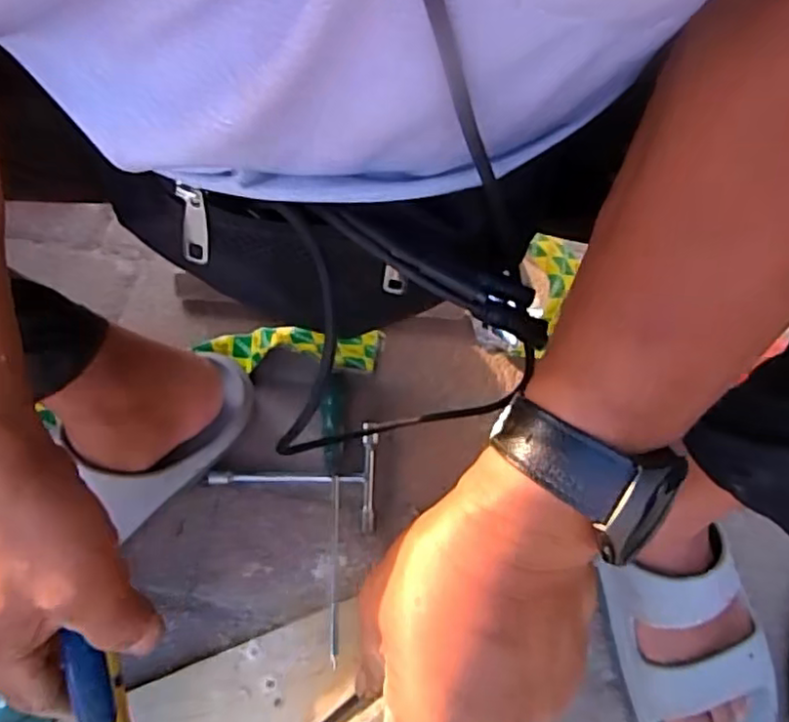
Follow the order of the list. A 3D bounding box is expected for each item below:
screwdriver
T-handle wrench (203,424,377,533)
[{"bbox_3d":[-0.054,0.120,0.550,0.019,0.024,0.238,0,64,-3],"label":"screwdriver"},{"bbox_3d":[-0.087,0.096,0.573,0.142,0.009,0.095,3,64,-1],"label":"T-handle wrench"}]

